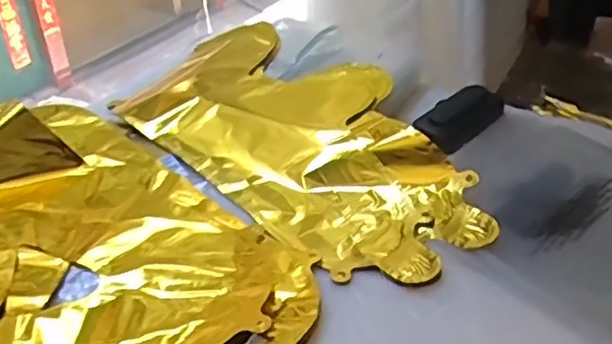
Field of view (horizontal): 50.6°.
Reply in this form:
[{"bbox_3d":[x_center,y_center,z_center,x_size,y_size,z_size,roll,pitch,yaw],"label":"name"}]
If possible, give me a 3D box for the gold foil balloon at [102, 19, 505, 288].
[{"bbox_3d":[-0.010,-0.049,0.620,0.208,0.034,0.426,-28,45,-32],"label":"gold foil balloon"}]

